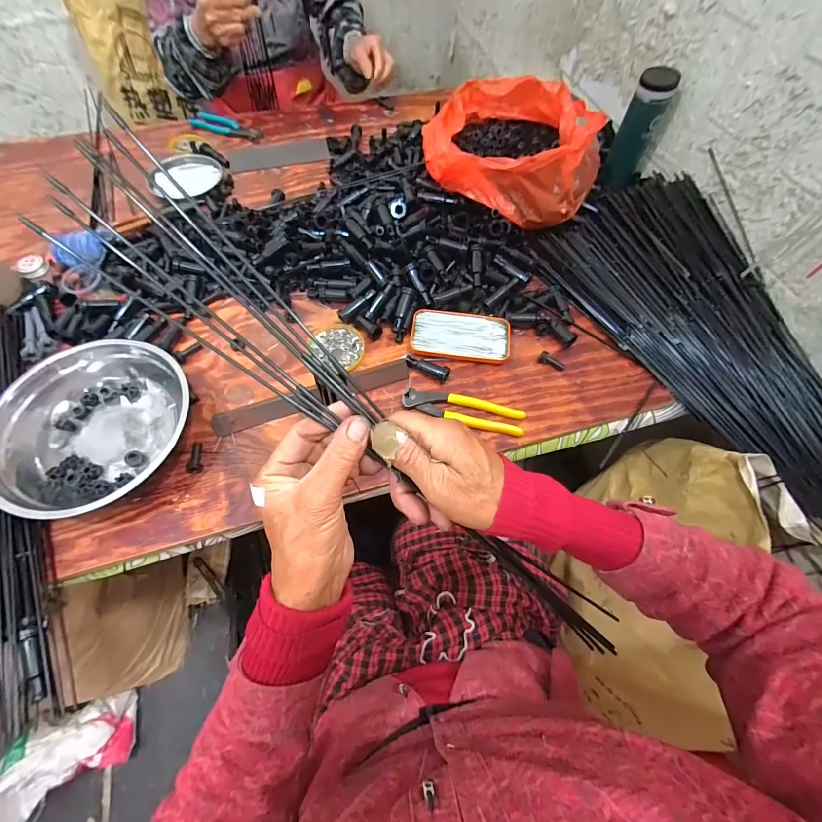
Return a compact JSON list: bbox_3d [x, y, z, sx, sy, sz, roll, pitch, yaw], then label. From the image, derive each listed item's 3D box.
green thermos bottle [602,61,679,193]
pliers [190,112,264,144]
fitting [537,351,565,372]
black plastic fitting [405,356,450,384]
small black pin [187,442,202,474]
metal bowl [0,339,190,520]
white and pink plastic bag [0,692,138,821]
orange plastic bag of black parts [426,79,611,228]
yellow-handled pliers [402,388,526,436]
[{"bbox_3d":[0.406,-0.500,0.685,0.064,0.175,0.060,27,65,12],"label":"green thermos bottle"},{"bbox_3d":[-0.399,-0.612,0.821,0.161,0.023,0.045,20,64,8],"label":"pliers"},{"bbox_3d":[0.208,-0.074,0.564,0.040,0.015,0.014,29,65,-2],"label":"fitting"},{"bbox_3d":[0.022,-0.062,0.540,0.066,0.017,0.020,24,65,10],"label":"black plastic fitting"},{"bbox_3d":[-0.271,0.057,0.477,0.014,0.015,0.042,-15,64,-9],"label":"small black pin"},{"bbox_3d":[-0.374,0.025,0.456,0.214,0.074,0.202,1,63,-2],"label":"metal bowl"},{"bbox_3d":[-0.761,0.780,0.840,0.236,0.124,0.184,-20,65,-12],"label":"white and pink plastic bag"},{"bbox_3d":[0.170,-0.431,0.648,0.283,0.126,0.261,20,64,8],"label":"orange plastic bag of black parts"},{"bbox_3d":[0.069,0.001,0.517,0.163,0.017,0.039,11,63,4],"label":"yellow-handled pliers"}]

